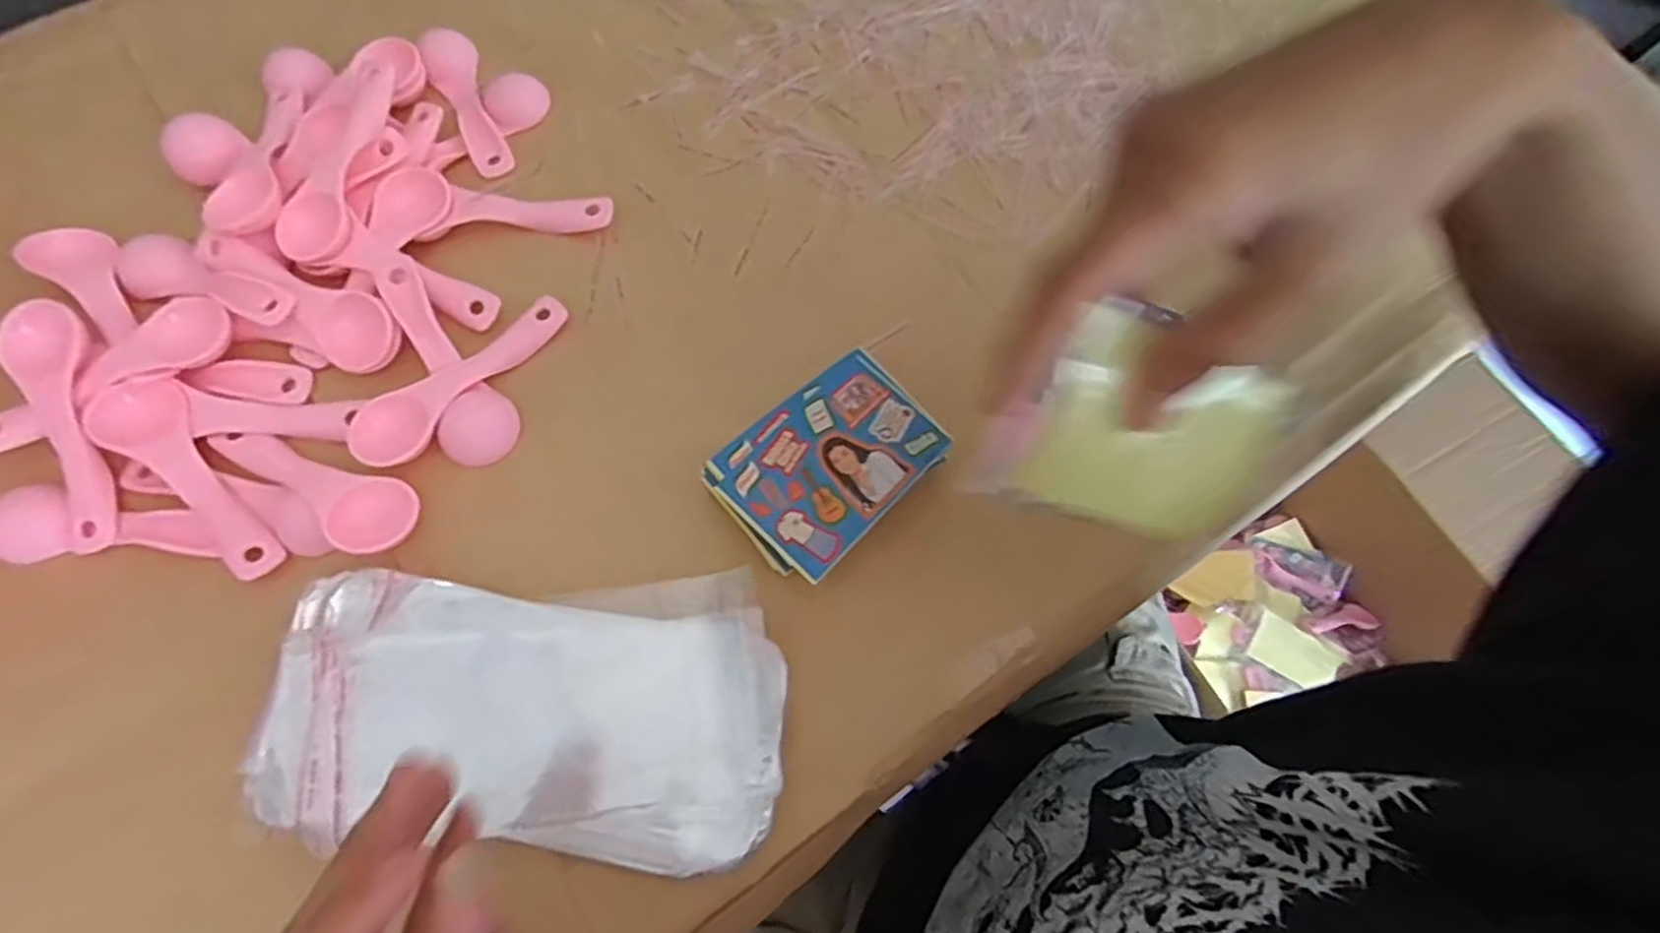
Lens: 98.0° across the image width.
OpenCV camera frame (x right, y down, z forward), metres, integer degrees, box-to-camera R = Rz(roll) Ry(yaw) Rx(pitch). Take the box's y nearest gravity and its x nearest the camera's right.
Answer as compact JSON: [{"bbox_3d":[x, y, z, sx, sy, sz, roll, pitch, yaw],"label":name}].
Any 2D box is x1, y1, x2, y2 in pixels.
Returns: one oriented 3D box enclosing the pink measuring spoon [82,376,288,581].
[{"bbox_3d":[-0.279,0.001,0.318,0.109,0.016,0.034,39,73,12],"label":"pink measuring spoon"}]

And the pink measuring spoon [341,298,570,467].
[{"bbox_3d":[-0.176,-0.045,0.344,0.038,0.010,0.113,40,73,12],"label":"pink measuring spoon"}]

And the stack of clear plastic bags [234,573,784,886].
[{"bbox_3d":[-0.122,0.100,0.290,0.200,0.022,0.108,0,70,-2],"label":"stack of clear plastic bags"}]

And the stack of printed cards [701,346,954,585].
[{"bbox_3d":[0.000,0.001,0.329,0.097,0.029,0.070,-39,75,-15],"label":"stack of printed cards"}]

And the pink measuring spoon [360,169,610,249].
[{"bbox_3d":[-0.171,-0.134,0.369,0.113,0.016,0.039,-7,70,-4],"label":"pink measuring spoon"}]

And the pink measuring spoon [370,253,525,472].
[{"bbox_3d":[-0.187,-0.052,0.344,0.034,0.020,0.113,-33,74,-13],"label":"pink measuring spoon"}]

